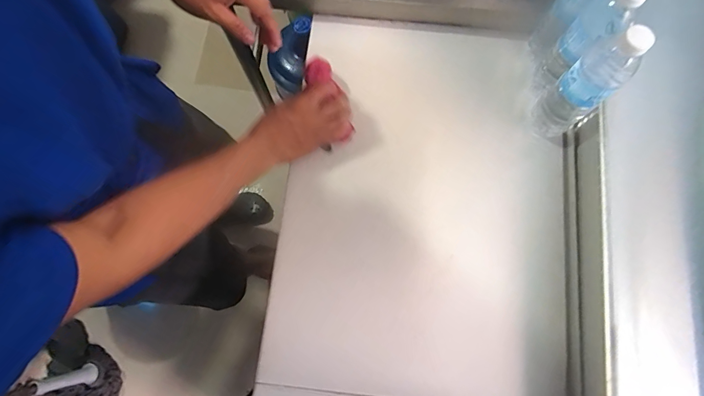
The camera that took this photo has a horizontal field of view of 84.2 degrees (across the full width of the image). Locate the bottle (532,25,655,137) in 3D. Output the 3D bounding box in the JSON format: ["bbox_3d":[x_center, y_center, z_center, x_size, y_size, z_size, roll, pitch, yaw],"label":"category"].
[{"bbox_3d":[0.315,-0.152,0.520,0.069,0.206,0.065,-36,80,-8],"label":"bottle"}]

